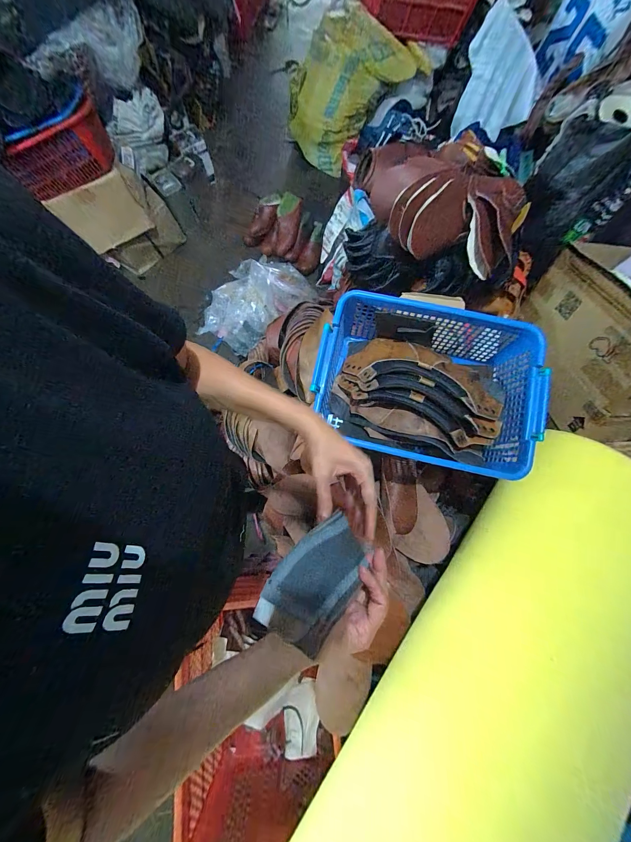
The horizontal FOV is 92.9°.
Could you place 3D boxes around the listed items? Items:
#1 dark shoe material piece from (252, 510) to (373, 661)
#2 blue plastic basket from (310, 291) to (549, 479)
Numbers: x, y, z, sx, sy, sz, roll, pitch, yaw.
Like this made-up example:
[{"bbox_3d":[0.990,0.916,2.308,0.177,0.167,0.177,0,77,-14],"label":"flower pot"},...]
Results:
[{"bbox_3d":[0.004,0.169,0.324,0.079,0.008,0.132,42,56,16],"label":"dark shoe material piece"},{"bbox_3d":[0.221,-0.064,0.626,0.430,0.155,0.300,12,76,3],"label":"blue plastic basket"}]

